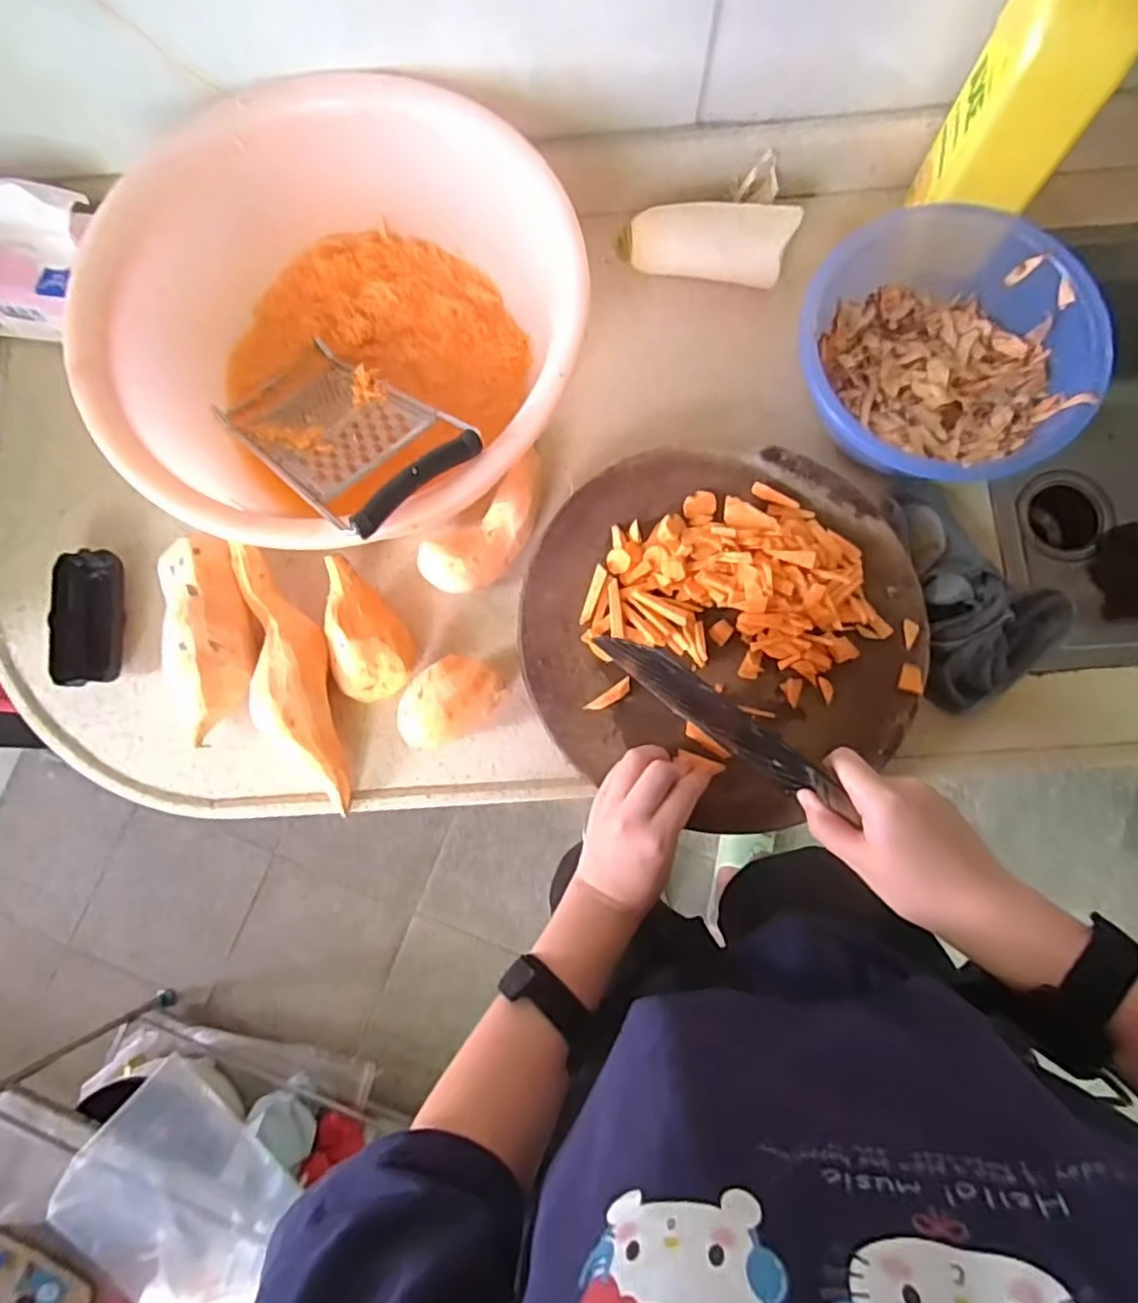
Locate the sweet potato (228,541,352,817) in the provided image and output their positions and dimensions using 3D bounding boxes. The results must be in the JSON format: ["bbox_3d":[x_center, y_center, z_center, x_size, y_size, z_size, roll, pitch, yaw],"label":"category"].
[{"bbox_3d":[-0.217,0.021,0.514,0.054,0.045,0.204,-13,80,-1],"label":"sweet potato"}]

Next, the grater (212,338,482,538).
[{"bbox_3d":[-0.177,-0.169,0.502,0.110,0.023,0.267,-46,51,-6],"label":"grater"}]

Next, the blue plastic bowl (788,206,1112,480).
[{"bbox_3d":[0.292,-0.232,0.534,0.217,0.074,0.214,0,80,1],"label":"blue plastic bowl"}]

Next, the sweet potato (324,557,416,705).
[{"bbox_3d":[-0.158,-0.018,0.530,0.059,0.046,0.110,-7,80,0],"label":"sweet potato"}]

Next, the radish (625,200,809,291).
[{"bbox_3d":[0.120,-0.347,0.568,0.129,0.052,0.051,13,80,4],"label":"radish"}]

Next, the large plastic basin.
[{"bbox_3d":[-0.161,-0.233,0.517,0.329,0.144,0.341,0,80,1],"label":"large plastic basin"}]

